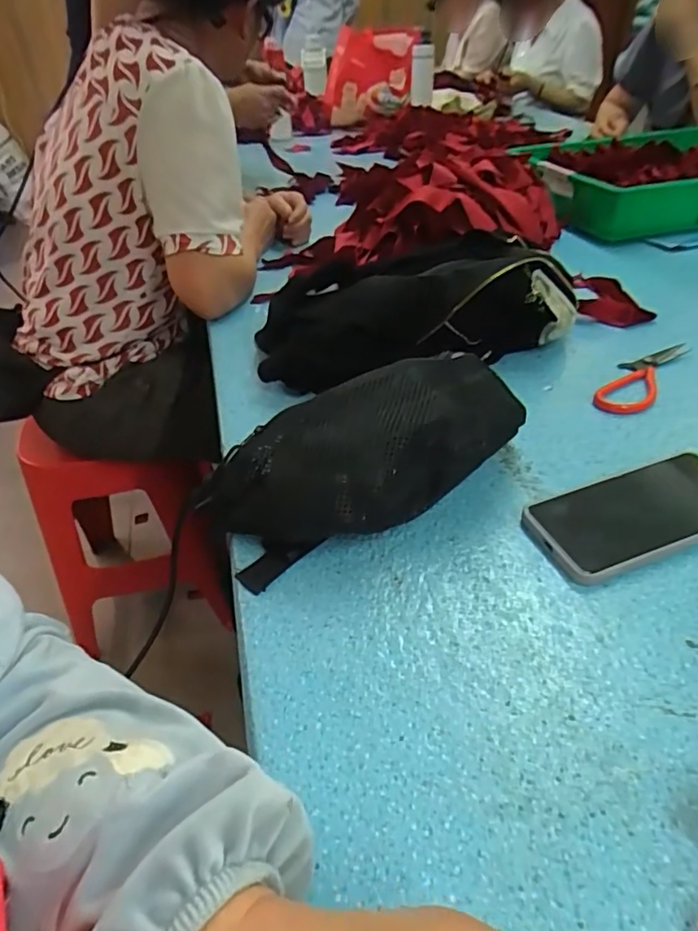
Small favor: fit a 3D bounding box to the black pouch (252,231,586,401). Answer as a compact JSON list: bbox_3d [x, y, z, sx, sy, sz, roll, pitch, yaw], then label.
[{"bbox_3d":[0.074,-0.162,0.606,0.326,0.110,0.149,-3,39,3],"label":"black pouch"}]

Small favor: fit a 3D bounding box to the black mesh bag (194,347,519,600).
[{"bbox_3d":[0.026,-0.009,0.437,0.261,0.092,0.111,-25,43,-22],"label":"black mesh bag"}]

